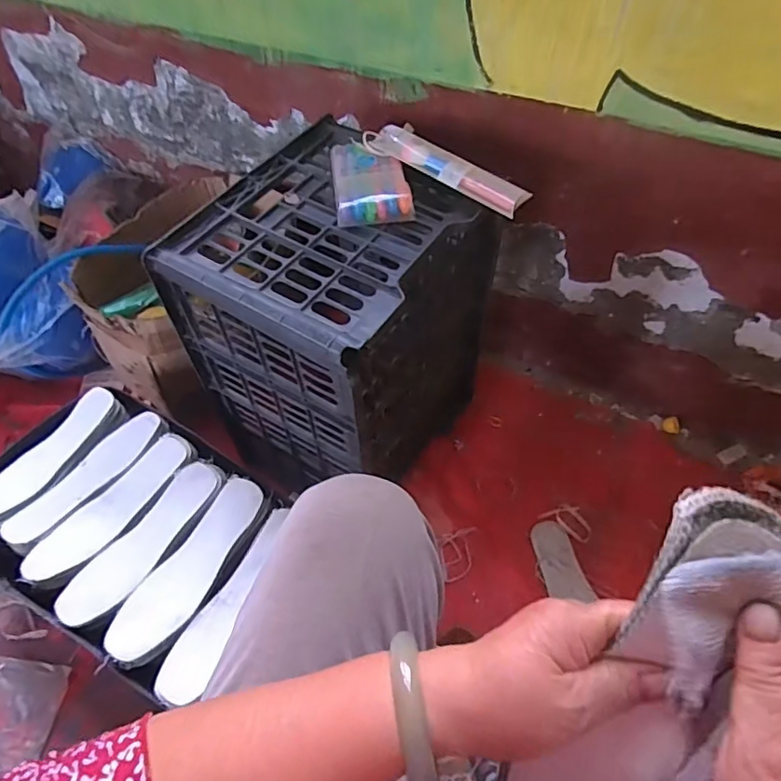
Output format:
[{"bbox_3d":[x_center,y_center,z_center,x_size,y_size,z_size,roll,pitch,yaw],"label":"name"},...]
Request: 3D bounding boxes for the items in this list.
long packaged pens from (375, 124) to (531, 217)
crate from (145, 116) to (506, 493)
[{"bbox_3d":[0.066,-0.255,0.632,0.190,0.026,0.043,31,61,19],"label":"long packaged pens"},{"bbox_3d":[-0.059,-0.076,0.778,0.264,0.414,0.317,29,60,18],"label":"crate"}]

